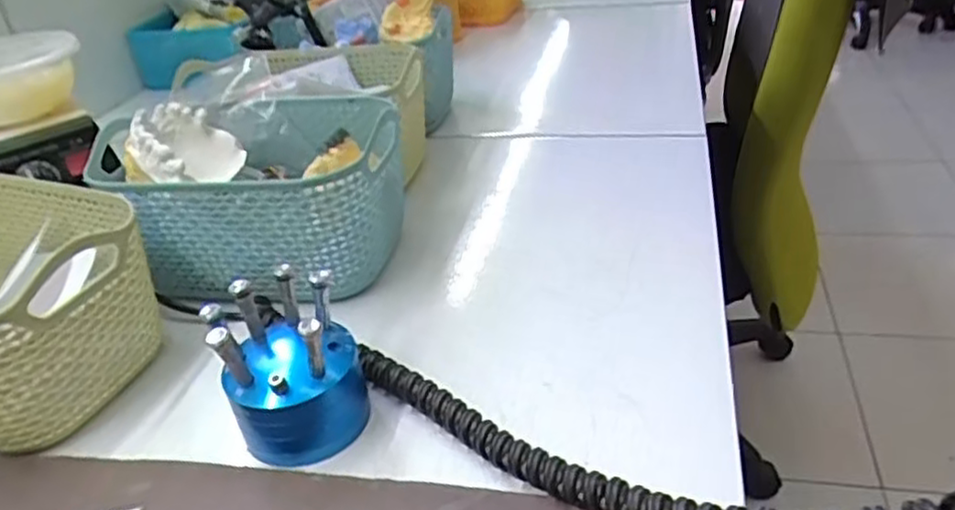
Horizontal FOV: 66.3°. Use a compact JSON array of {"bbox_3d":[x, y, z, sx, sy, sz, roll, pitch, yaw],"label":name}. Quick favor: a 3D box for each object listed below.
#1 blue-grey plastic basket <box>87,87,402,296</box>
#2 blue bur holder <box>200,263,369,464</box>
[{"bbox_3d":[-0.123,-0.039,0.445,0.147,0.092,0.119,1,33,12],"label":"blue-grey plastic basket"},{"bbox_3d":[-0.082,0.046,0.320,0.055,0.069,0.051,-5,32,3],"label":"blue bur holder"}]

